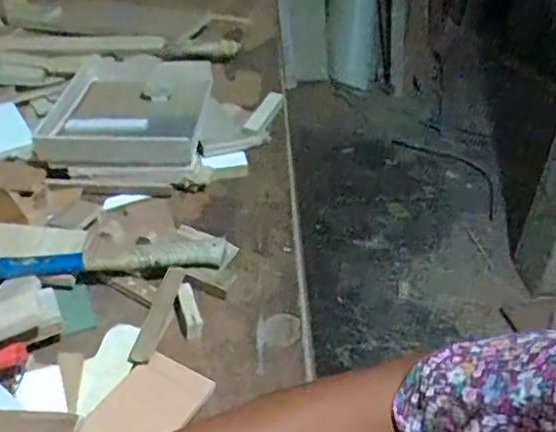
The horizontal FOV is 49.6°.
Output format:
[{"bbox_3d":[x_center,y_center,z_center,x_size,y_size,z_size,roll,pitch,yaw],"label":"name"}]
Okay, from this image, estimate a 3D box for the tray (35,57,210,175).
[{"bbox_3d":[-0.211,-0.147,0.865,0.216,0.057,0.242,3,38,2],"label":"tray"}]

